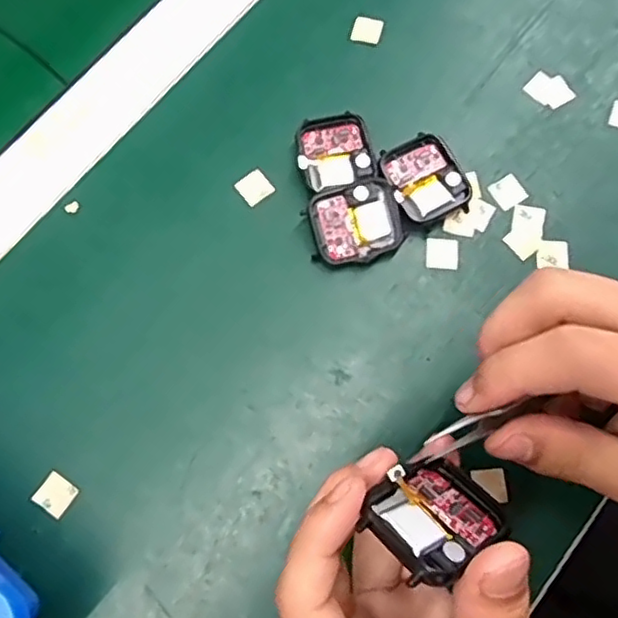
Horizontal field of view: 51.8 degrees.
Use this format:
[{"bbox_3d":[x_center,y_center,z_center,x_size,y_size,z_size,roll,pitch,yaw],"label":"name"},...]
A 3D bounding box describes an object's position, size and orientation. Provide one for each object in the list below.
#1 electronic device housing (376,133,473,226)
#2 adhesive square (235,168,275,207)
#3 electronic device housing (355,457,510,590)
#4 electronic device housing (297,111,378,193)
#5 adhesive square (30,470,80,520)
[{"bbox_3d":[0.058,-0.066,0.325,0.038,0.011,0.044,-25,77,-7],"label":"electronic device housing"},{"bbox_3d":[-0.028,-0.064,0.330,0.015,0.004,0.016,-37,79,-9],"label":"adhesive square"},{"bbox_3d":[0.042,0.066,0.209,0.036,0.006,0.046,35,37,32],"label":"electronic device housing"},{"bbox_3d":[0.013,-0.081,0.329,0.037,0.009,0.040,-14,76,-4],"label":"electronic device housing"},{"bbox_3d":[-0.116,0.085,0.292,0.016,0.004,0.015,34,78,8],"label":"adhesive square"}]

